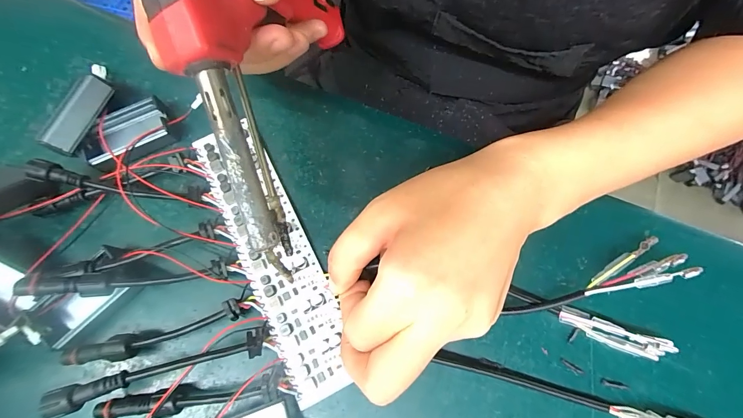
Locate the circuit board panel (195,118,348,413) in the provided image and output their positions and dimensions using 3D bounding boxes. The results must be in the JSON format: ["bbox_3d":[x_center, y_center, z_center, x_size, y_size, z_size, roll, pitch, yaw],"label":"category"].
[{"bbox_3d":[-0.060,0.024,0.204,0.044,0.007,0.170,-30,77,-10],"label":"circuit board panel"}]

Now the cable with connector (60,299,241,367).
[{"bbox_3d":[-0.117,0.069,0.186,0.094,0.017,0.012,-16,73,-6],"label":"cable with connector"}]

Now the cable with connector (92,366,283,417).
[{"bbox_3d":[-0.096,0.100,0.178,0.094,0.016,0.015,-9,72,-3],"label":"cable with connector"}]

